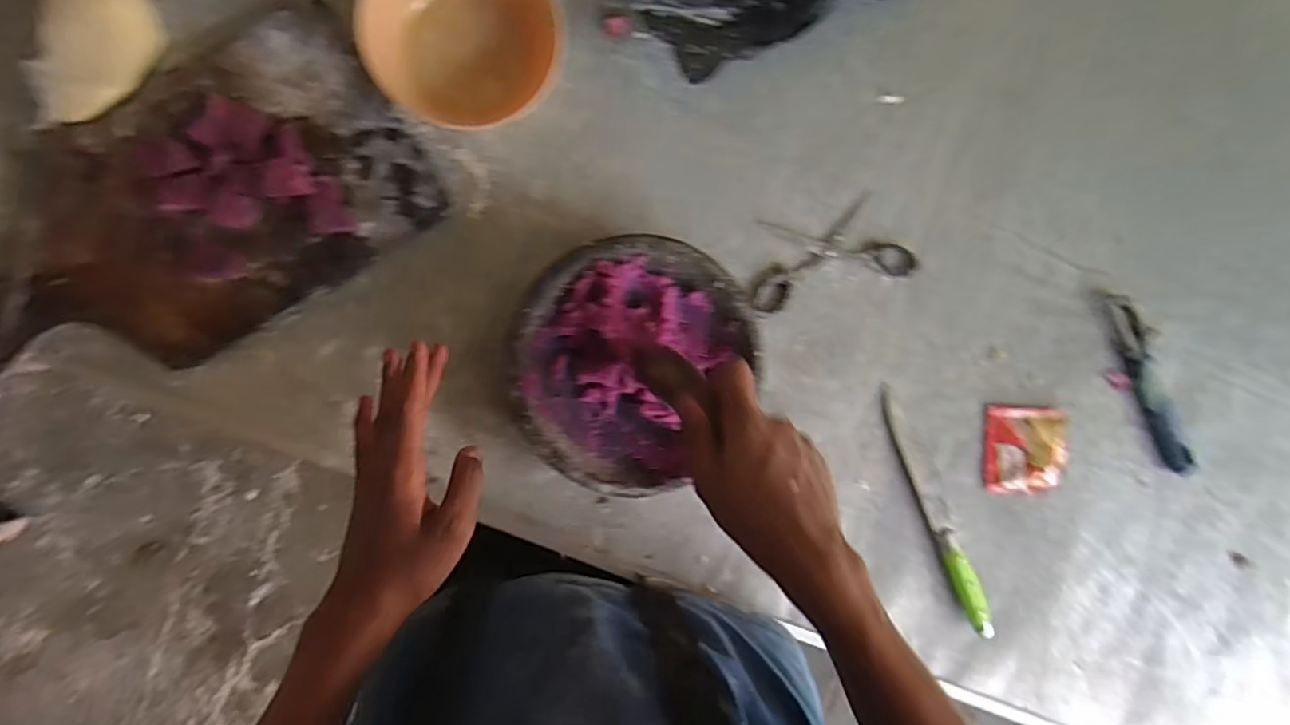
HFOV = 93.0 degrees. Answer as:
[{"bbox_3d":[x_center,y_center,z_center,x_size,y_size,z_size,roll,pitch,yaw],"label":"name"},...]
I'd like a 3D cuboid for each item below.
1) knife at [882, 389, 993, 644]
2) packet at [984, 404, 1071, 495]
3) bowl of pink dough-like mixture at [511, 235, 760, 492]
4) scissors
[{"bbox_3d":[0.276,0.139,0.571,0.028,0.016,0.246,-22,92,-7],"label":"knife"},{"bbox_3d":[0.364,0.084,0.581,0.079,0.006,0.081,1,89,-7],"label":"packet"},{"bbox_3d":[-0.013,-0.002,0.508,0.183,0.057,0.200,0,89,-7],"label":"bowl of pink dough-like mixture"},{"bbox_3d":[0.165,-0.102,0.557,0.156,0.011,0.079,-16,91,-7],"label":"scissors"}]

